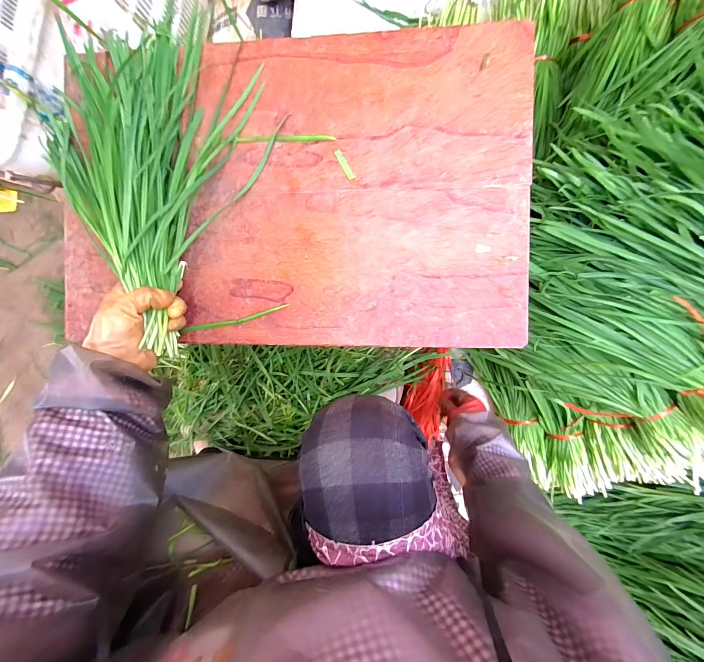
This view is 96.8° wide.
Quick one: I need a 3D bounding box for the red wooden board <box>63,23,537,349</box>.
[{"bbox_3d":[-0.083,-0.170,0.395,0.574,0.024,0.369,1,91,4],"label":"red wooden board"}]

